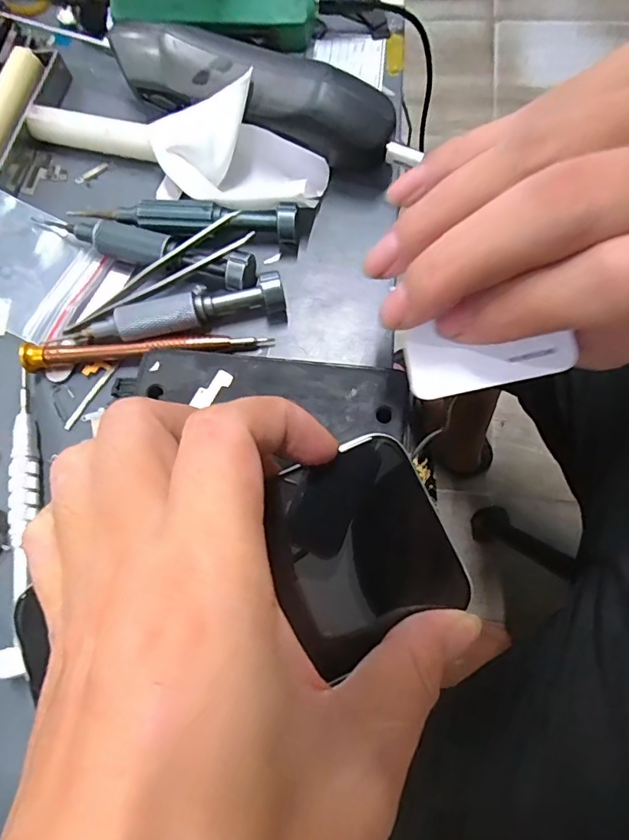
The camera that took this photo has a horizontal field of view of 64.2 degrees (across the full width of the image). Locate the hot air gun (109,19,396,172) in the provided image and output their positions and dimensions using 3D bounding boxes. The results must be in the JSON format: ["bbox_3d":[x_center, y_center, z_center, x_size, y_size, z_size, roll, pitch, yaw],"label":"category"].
[{"bbox_3d":[-0.031,-0.153,0.236,0.139,0.028,0.034,21,73,9],"label":"hot air gun"}]

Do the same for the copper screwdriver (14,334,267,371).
[{"bbox_3d":[-0.073,-0.032,0.218,0.105,0.009,0.010,-7,71,0],"label":"copper screwdriver"}]

